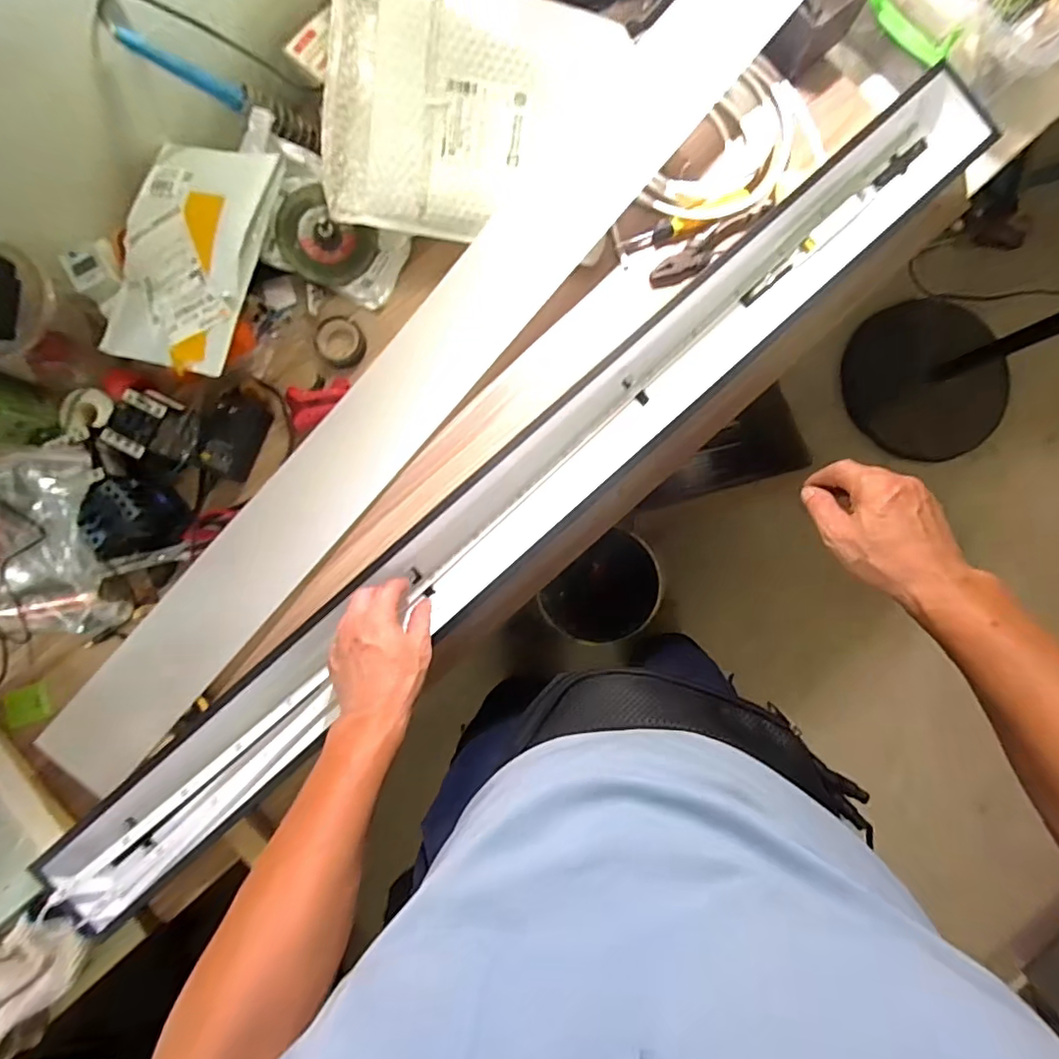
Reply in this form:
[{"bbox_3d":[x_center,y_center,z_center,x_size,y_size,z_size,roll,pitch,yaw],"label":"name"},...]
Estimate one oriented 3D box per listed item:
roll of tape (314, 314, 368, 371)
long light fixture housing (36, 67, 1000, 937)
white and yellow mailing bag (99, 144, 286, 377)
[{"bbox_3d":[-0.212,-0.210,0.623,0.056,0.025,0.053,0,86,0],"label":"roll of tape"},{"bbox_3d":[0.008,-0.043,0.579,1.174,0.063,0.111,-41,87,-3],"label":"long light fixture housing"},{"bbox_3d":[-0.349,-0.276,0.568,0.155,0.031,0.226,11,89,13],"label":"white and yellow mailing bag"}]

